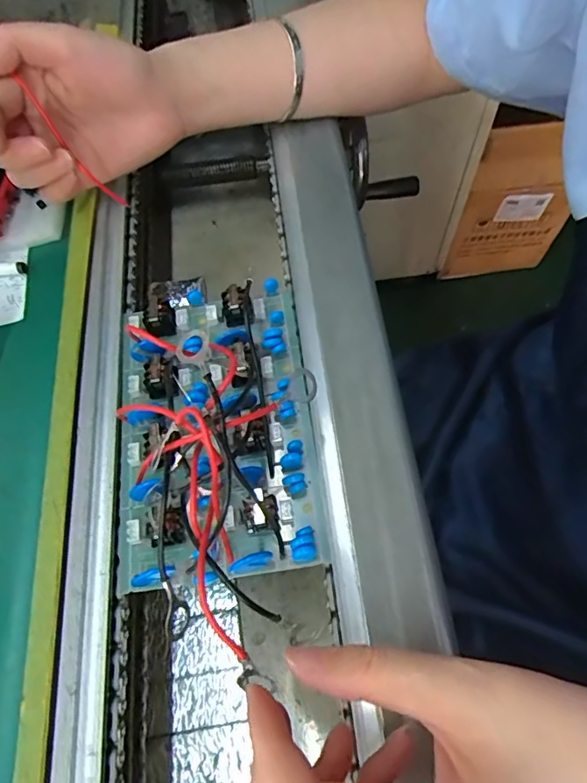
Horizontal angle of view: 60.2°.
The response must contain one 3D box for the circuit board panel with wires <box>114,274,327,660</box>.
[{"bbox_3d":[-0.044,0.013,0.264,0.101,0.039,0.157,-7,63,0],"label":"circuit board panel with wires"}]

